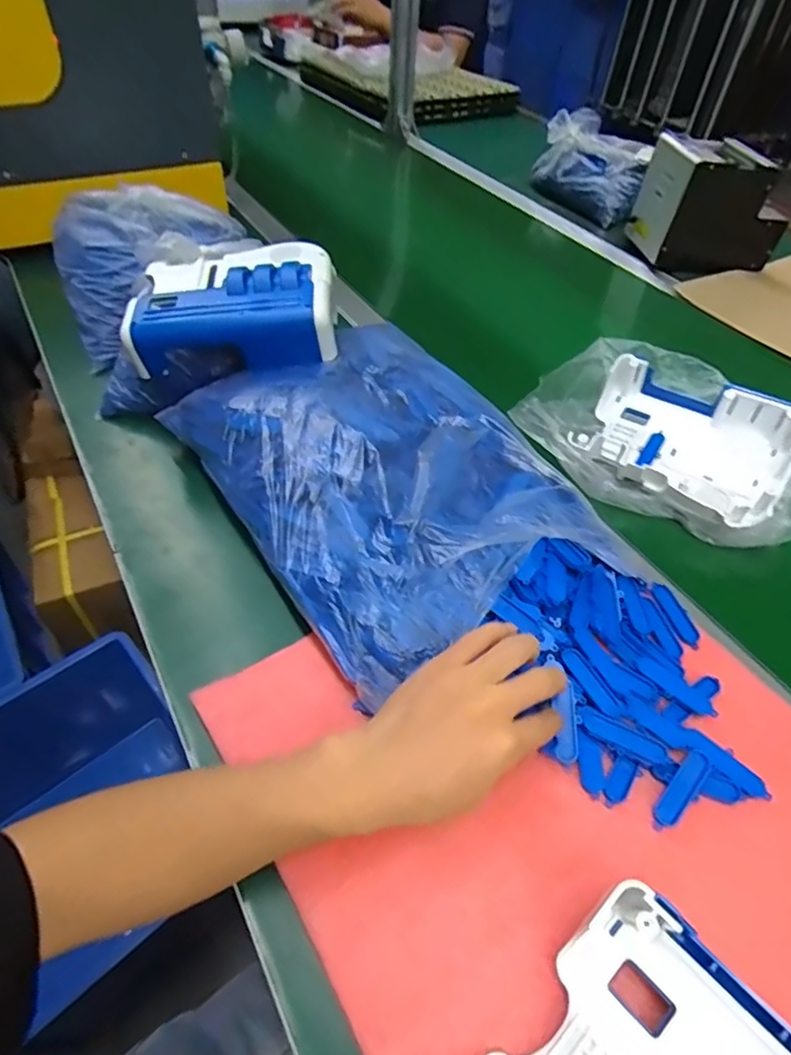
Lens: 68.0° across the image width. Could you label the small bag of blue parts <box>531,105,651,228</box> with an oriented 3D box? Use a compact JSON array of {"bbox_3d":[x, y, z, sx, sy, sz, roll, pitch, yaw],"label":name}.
[{"bbox_3d":[0.352,-0.631,1.030,0.131,0.104,0.231,-28,56,-25],"label":"small bag of blue parts"}]

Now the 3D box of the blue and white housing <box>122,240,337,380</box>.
[{"bbox_3d":[-0.148,-0.213,0.547,0.184,0.062,0.134,-2,49,-5],"label":"blue and white housing"}]

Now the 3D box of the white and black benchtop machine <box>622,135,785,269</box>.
[{"bbox_3d":[0.475,-0.483,0.876,0.190,0.144,0.124,0,49,-3],"label":"white and black benchtop machine"}]

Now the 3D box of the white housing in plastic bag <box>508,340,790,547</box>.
[{"bbox_3d":[0.266,-0.099,0.570,0.268,0.051,0.204,33,55,23],"label":"white housing in plastic bag"}]

